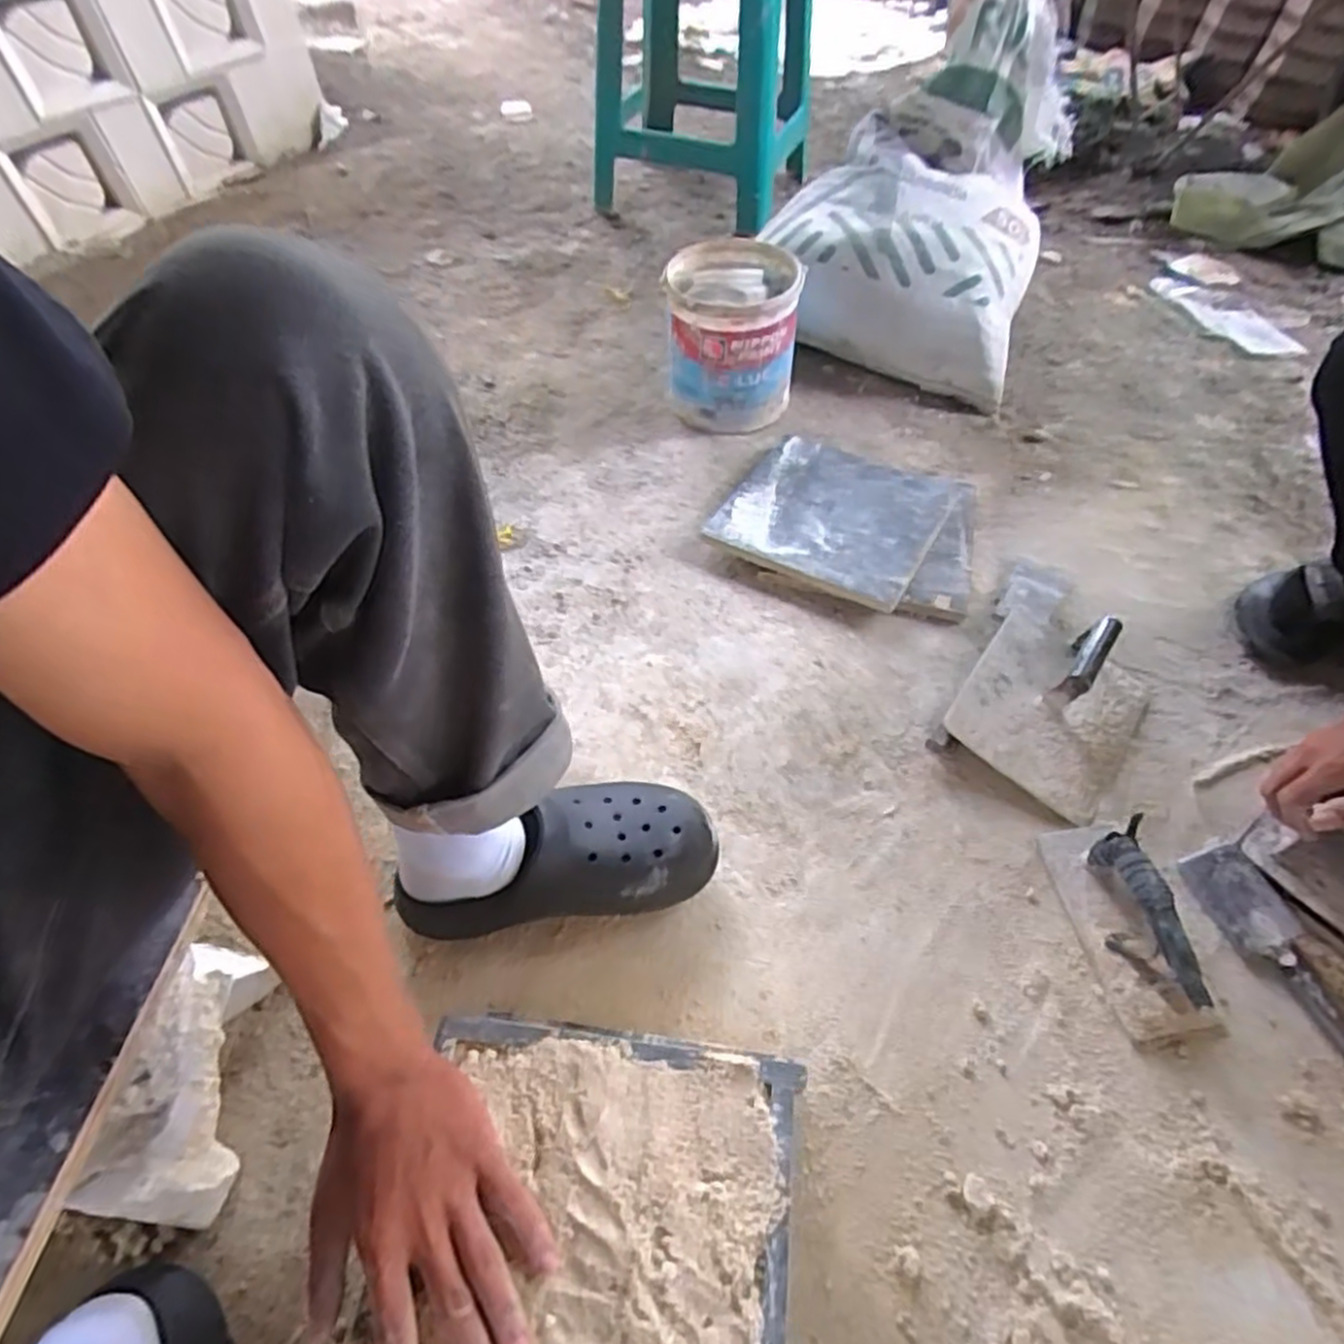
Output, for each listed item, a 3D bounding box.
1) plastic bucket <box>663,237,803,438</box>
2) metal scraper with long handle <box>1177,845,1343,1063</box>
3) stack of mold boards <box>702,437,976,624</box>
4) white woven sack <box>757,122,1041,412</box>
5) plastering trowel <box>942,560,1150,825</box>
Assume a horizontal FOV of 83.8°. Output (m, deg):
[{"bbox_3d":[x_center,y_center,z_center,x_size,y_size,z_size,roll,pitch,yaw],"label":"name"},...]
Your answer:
[{"bbox_3d":[0.081,-0.477,1.073,0.178,0.192,0.194,5,54,3],"label":"plastic bucket"},{"bbox_3d":[0.540,0.281,0.611,0.056,0.022,0.294,-16,56,-12],"label":"metal scraper with long handle"},{"bbox_3d":[0.231,-0.195,0.954,0.316,0.036,0.273,21,56,14],"label":"stack of mold boards"},{"bbox_3d":[0.332,-0.601,1.139,0.395,0.243,0.231,17,57,15],"label":"white woven sack"},{"bbox_3d":[0.422,-0.008,0.796,0.173,0.070,0.309,28,58,18],"label":"plastering trowel"}]

